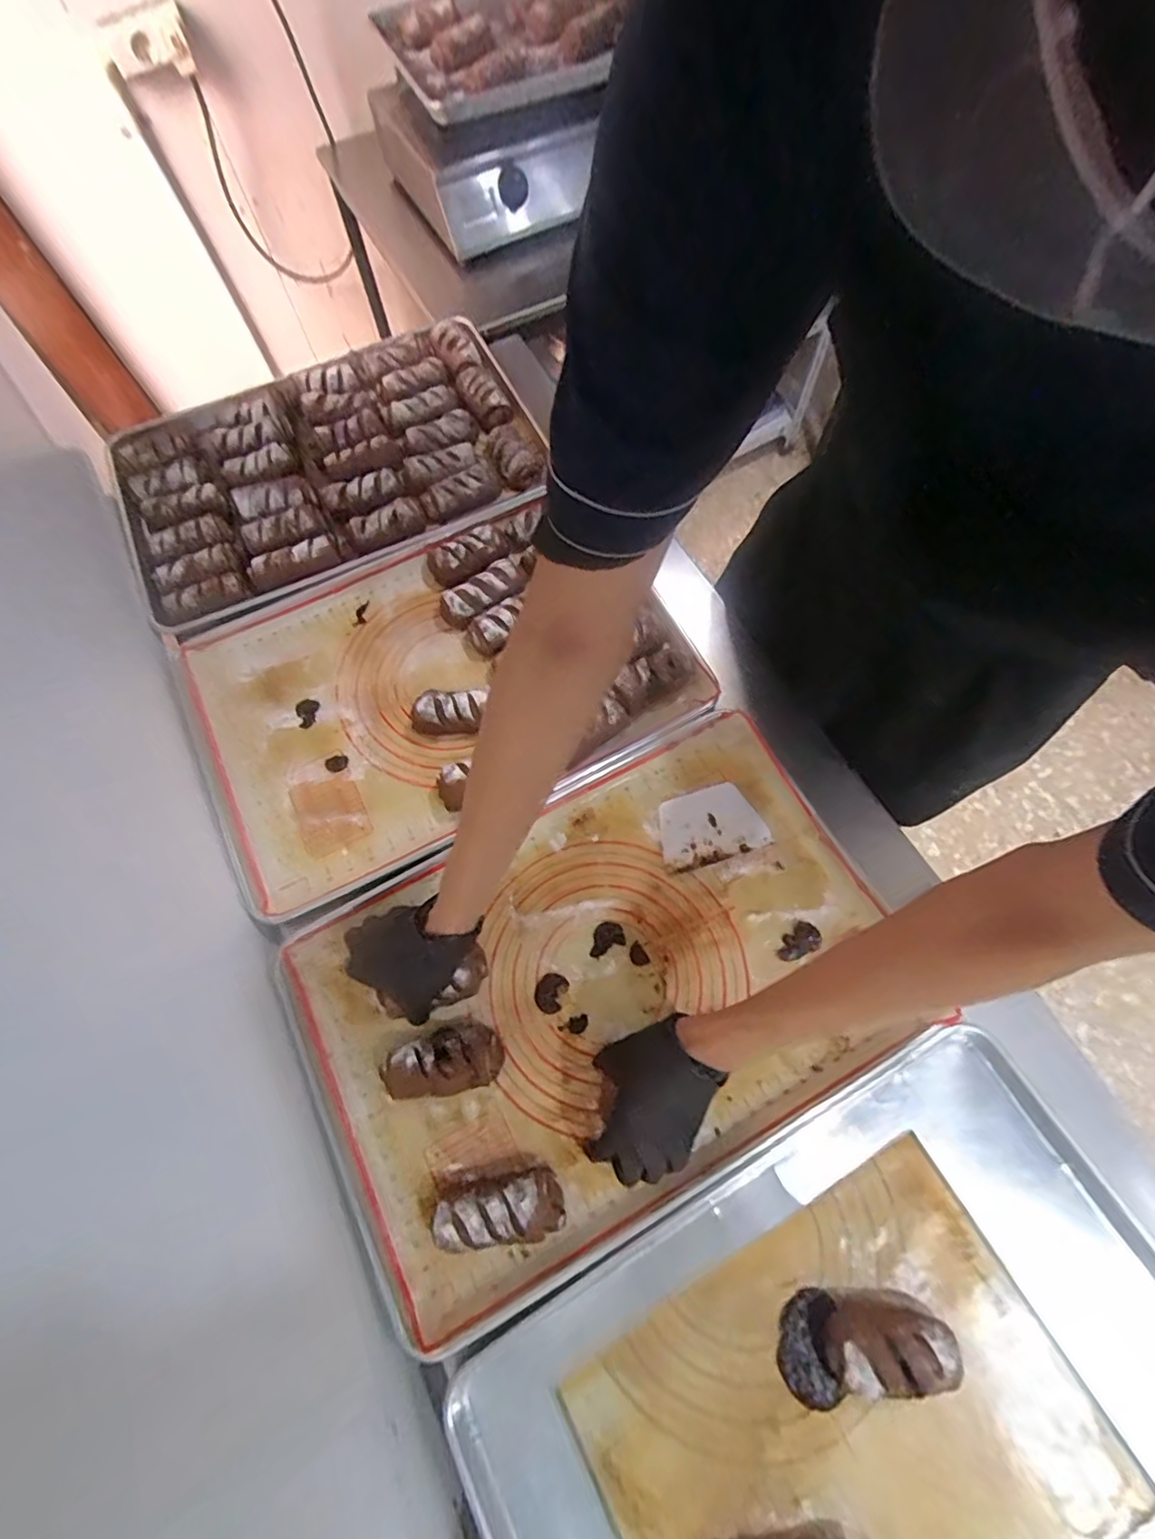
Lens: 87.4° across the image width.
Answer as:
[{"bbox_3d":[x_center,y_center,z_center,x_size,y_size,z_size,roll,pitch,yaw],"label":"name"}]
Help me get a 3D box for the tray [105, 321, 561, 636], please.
[{"bbox_3d":[-0.362,-0.451,0.870,0.582,0.030,0.366,-27,75,-10],"label":"tray"}]

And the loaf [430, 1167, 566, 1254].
[{"bbox_3d":[-0.075,0.412,0.560,0.122,0.038,0.056,-14,69,-3],"label":"loaf"}]

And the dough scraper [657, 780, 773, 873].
[{"bbox_3d":[0.152,0.064,0.707,0.118,0.009,0.089,-19,63,-1],"label":"dough scraper"}]

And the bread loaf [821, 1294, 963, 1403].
[{"bbox_3d":[0.265,0.491,0.519,0.110,0.041,0.056,-4,69,1],"label":"bread loaf"}]

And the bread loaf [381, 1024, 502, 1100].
[{"bbox_3d":[-0.139,0.296,0.611,0.122,0.034,0.061,-8,69,-1],"label":"bread loaf"}]

